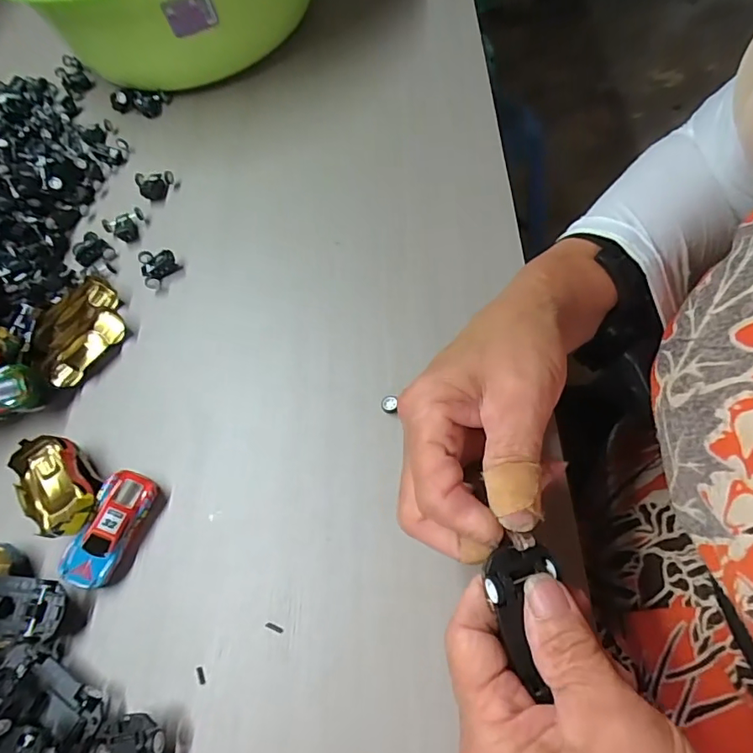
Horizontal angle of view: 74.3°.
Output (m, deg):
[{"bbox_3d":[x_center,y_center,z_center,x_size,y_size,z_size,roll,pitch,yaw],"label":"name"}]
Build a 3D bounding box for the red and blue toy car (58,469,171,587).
[{"bbox_3d":[-0.148,0.085,0.277,0.028,0.018,0.062,15,65,17],"label":"red and blue toy car"}]

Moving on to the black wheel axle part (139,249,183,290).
[{"bbox_3d":[-0.167,-0.084,0.380,0.029,0.017,0.031,-34,62,-9],"label":"black wheel axle part"}]

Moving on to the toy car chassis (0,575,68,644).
[{"bbox_3d":[-0.195,0.120,0.258,0.063,0.013,0.030,0,62,10],"label":"toy car chassis"}]

